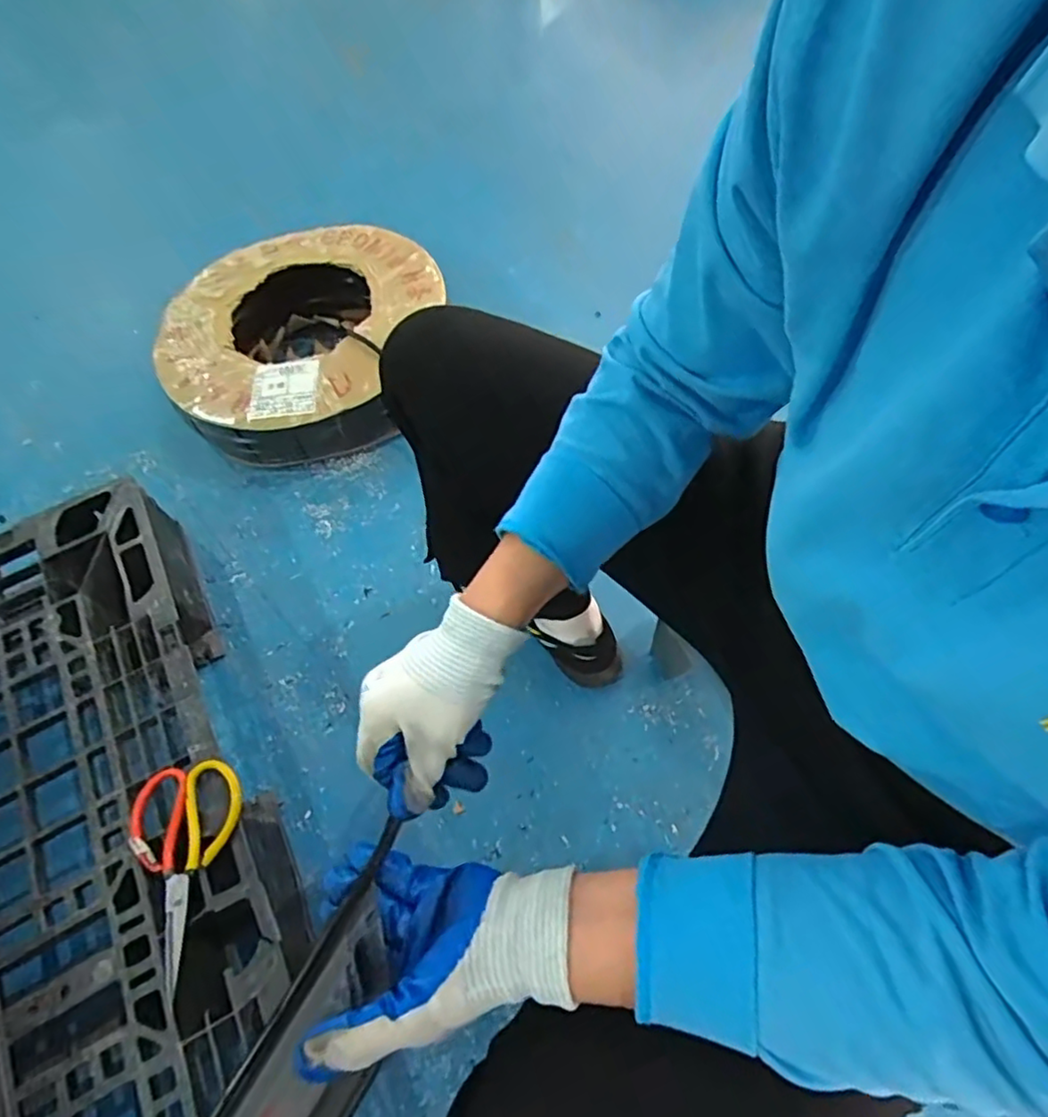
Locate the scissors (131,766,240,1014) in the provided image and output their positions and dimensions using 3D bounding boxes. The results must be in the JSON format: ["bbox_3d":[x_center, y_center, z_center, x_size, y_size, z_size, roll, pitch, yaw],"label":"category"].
[{"bbox_3d":[-0.354,0.307,0.638,0.093,0.028,0.204,0,61,6],"label":"scissors"}]

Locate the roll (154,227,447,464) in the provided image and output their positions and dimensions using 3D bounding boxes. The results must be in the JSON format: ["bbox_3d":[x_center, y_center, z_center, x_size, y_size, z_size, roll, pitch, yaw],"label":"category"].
[{"bbox_3d":[-0.366,-0.371,1.093,0.398,0.138,0.456,15,63,12],"label":"roll"}]

